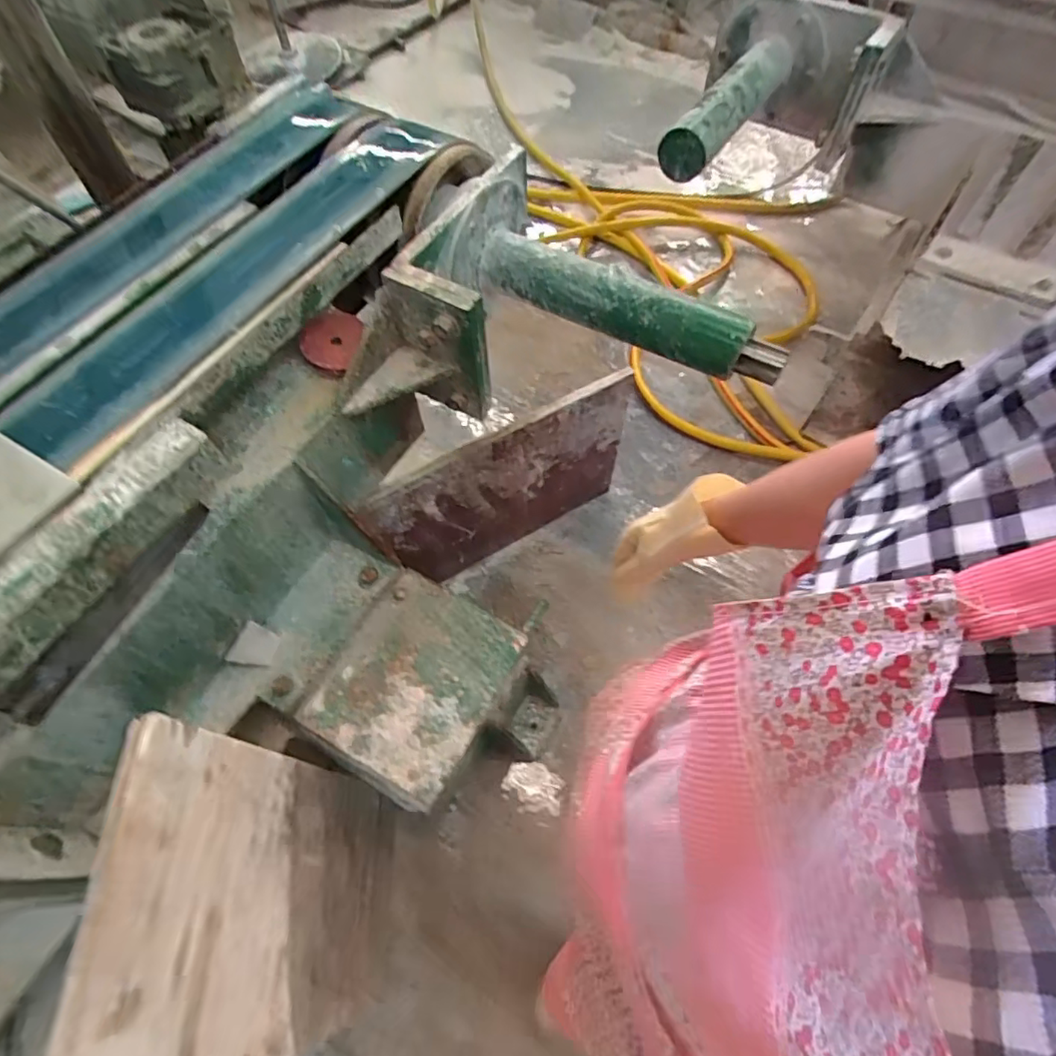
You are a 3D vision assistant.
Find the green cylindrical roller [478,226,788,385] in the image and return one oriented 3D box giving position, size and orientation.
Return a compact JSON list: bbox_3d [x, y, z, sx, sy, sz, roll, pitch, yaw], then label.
[{"bbox_3d":[0.137,-0.310,0.827,0.450,0.074,0.073,24,68,13],"label":"green cylindrical roller"}]

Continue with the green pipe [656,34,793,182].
[{"bbox_3d":[0.364,-0.760,1.055,0.076,0.082,0.419,31,69,16],"label":"green pipe"}]

